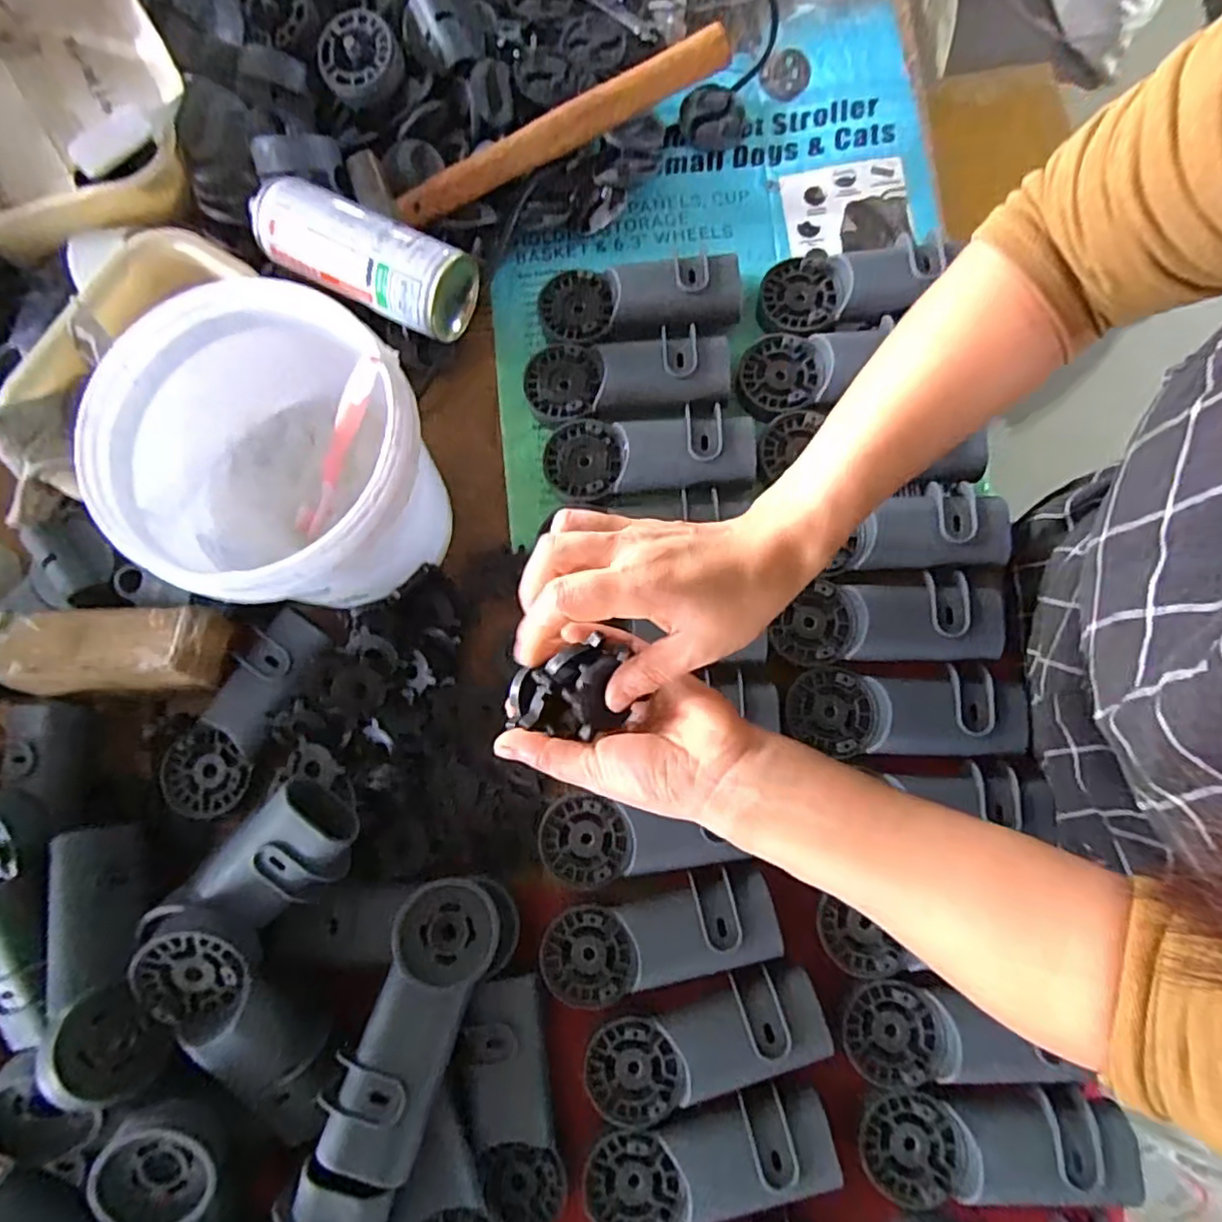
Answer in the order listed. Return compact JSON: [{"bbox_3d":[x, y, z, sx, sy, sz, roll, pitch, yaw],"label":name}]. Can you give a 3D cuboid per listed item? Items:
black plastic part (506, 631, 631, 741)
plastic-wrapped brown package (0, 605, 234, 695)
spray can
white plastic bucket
[{"bbox_3d":[-0.023,0.038,0.332,0.059,0.035,0.049,2,79,0],"label":"black plastic part"},{"bbox_3d":[-0.341,0.027,0.445,0.134,0.053,0.053,-3,80,1],"label":"plastic-wrapped brown package"},{"bbox_3d":[-0.190,-0.273,0.498,0.177,0.056,0.065,28,82,6],"label":"spray can"},{"bbox_3d":[-0.202,-0.087,0.419,0.172,0.143,0.172,0,80,1],"label":"white plastic bucket"}]

